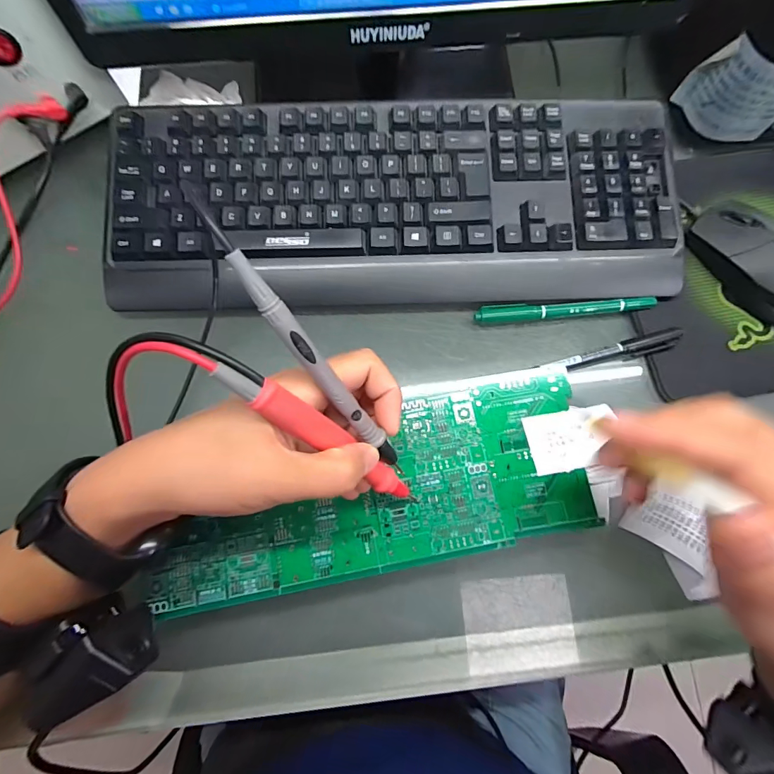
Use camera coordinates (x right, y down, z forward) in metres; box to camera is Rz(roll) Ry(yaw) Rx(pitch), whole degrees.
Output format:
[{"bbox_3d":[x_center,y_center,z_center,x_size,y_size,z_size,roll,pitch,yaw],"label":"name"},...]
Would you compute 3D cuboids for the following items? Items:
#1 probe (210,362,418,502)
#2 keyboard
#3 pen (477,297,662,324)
[{"bbox_3d":[-0.023,0.031,0.196,0.010,0.145,0.014,22,73,50],"label":"probe"},{"bbox_3d":[0.007,-0.138,0.311,0.436,0.040,0.165,-2,78,-1],"label":"keyboard"},{"bbox_3d":[0.139,-0.060,0.310,0.140,0.011,0.014,-2,78,-1],"label":"pen"}]

